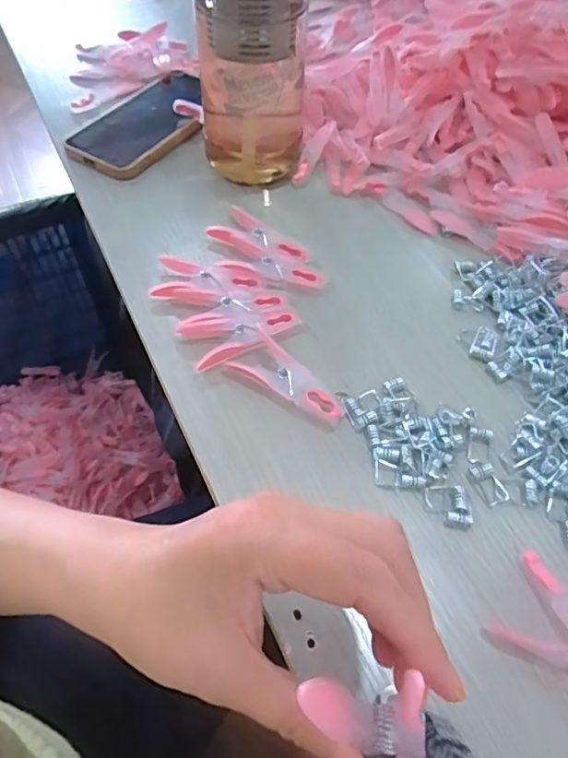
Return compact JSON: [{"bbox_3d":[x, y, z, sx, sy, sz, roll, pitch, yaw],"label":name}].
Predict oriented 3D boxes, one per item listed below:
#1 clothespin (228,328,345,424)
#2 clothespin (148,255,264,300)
[{"bbox_3d":[0.005,-0.001,0.335,0.074,0.013,0.033,33,60,19],"label":"clothespin"},{"bbox_3d":[-0.055,-0.069,0.380,0.075,0.010,0.034,9,55,4],"label":"clothespin"}]

